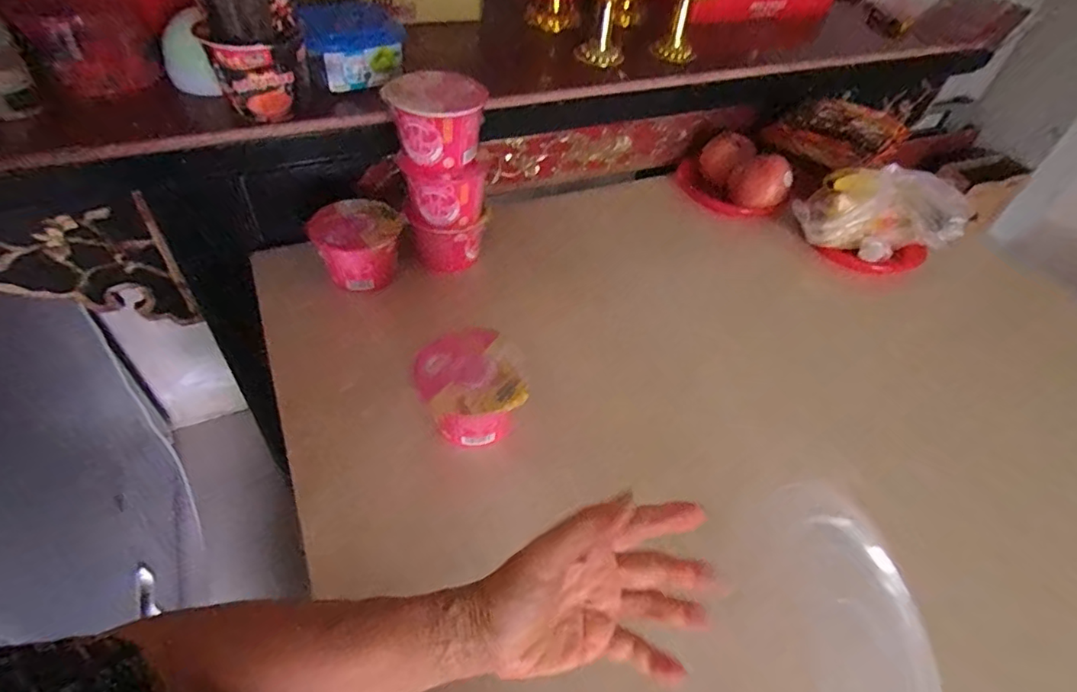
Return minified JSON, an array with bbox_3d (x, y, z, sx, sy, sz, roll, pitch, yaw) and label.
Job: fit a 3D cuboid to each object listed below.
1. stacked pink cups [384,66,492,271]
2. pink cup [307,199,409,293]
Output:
[{"bbox_3d":[-0.106,-0.187,0.618,0.090,0.209,0.092,3,48,-3],"label":"stacked pink cups"},{"bbox_3d":[-0.205,-0.114,0.635,0.088,0.078,0.087,3,48,-3],"label":"pink cup"}]

